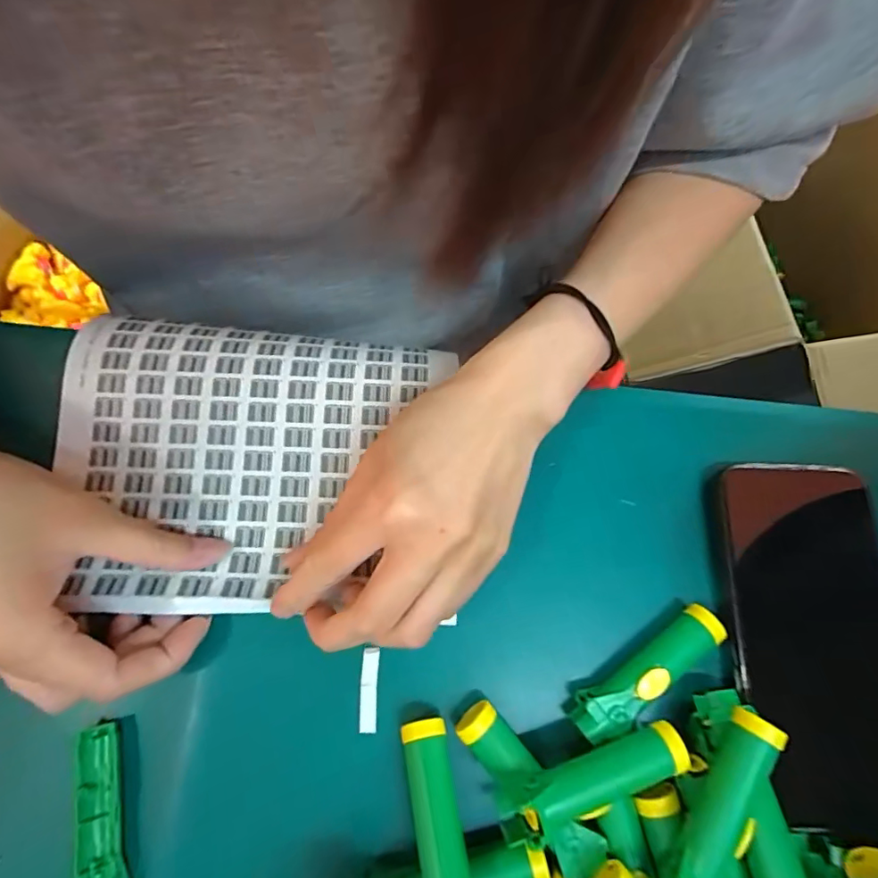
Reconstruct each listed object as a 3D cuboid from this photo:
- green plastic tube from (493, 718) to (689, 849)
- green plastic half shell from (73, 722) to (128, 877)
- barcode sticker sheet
[{"bbox_3d":[0.062,0.139,0.211,0.079,0.021,0.019,-18,77,-6],"label":"green plastic tube"},{"bbox_3d":[-0.146,0.165,0.218,0.019,0.010,0.075,-12,77,-5],"label":"green plastic half shell"},{"bbox_3d":[-0.103,0.010,0.265,0.187,0.019,0.149,5,76,-1],"label":"barcode sticker sheet"}]

